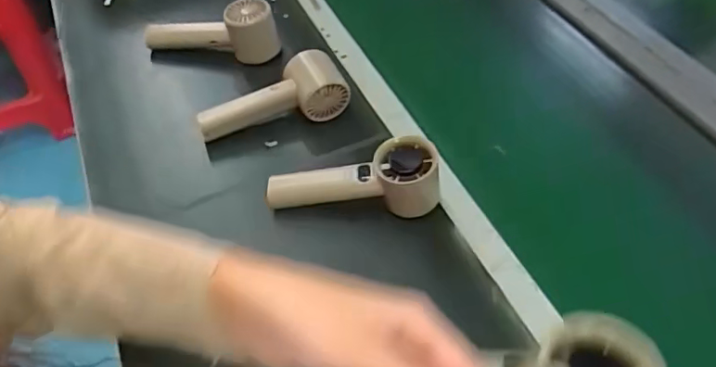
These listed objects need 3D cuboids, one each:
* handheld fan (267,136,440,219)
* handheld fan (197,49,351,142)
[{"bbox_3d":[-0.005,-0.001,0.519,0.158,0.064,0.051,-1,49,-6],"label":"handheld fan"},{"bbox_3d":[-0.090,-0.083,0.590,0.155,0.063,0.057,-22,54,-23],"label":"handheld fan"}]

